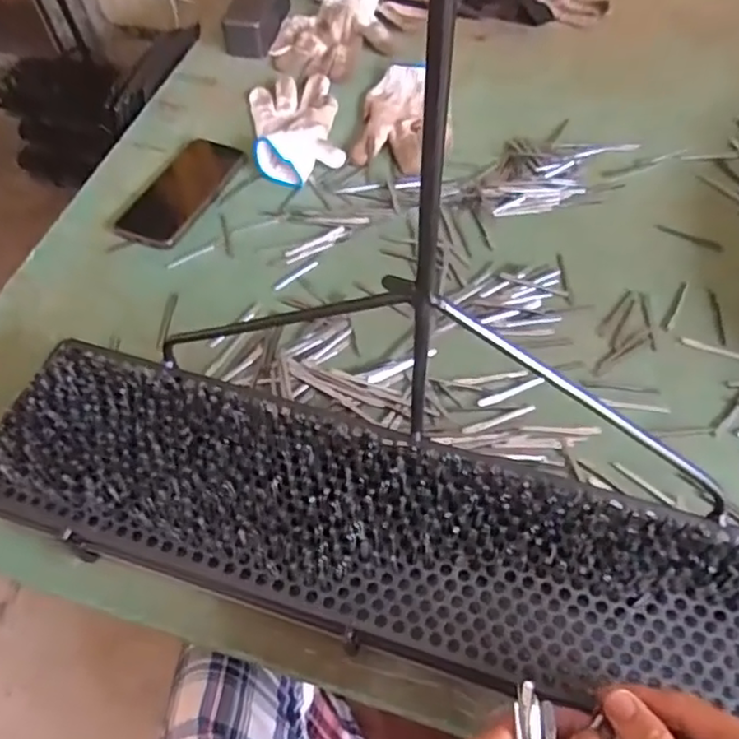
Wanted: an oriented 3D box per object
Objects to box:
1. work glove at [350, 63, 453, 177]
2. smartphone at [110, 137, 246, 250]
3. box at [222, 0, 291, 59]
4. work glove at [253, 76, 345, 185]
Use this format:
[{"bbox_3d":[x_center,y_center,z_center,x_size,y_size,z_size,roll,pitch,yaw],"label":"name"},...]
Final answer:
[{"bbox_3d":[0.045,-0.299,0.776,0.108,0.019,0.178,9,57,7],"label":"work glove"},{"bbox_3d":[-0.209,-0.197,0.726,0.077,0.010,0.156,21,60,15],"label":"smartphone"},{"bbox_3d":[-0.148,-0.480,0.878,0.057,0.042,0.141,10,58,9],"label":"box"},{"bbox_3d":[-0.088,-0.295,0.774,0.101,0.041,0.186,-9,57,-3],"label":"work glove"}]

